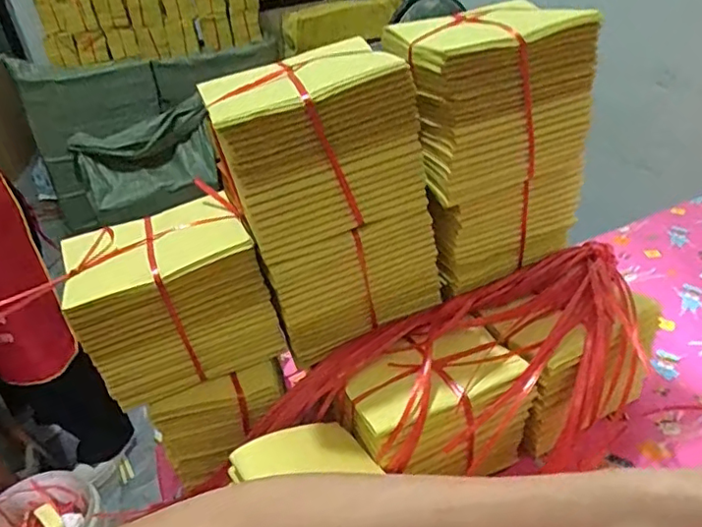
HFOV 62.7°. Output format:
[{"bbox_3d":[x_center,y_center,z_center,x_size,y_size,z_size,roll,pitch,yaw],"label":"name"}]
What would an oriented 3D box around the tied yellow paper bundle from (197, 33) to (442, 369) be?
[{"bbox_3d":[-0.021,-0.057,0.546,0.169,0.251,0.110,-19,34,-18],"label":"tied yellow paper bundle"}]

